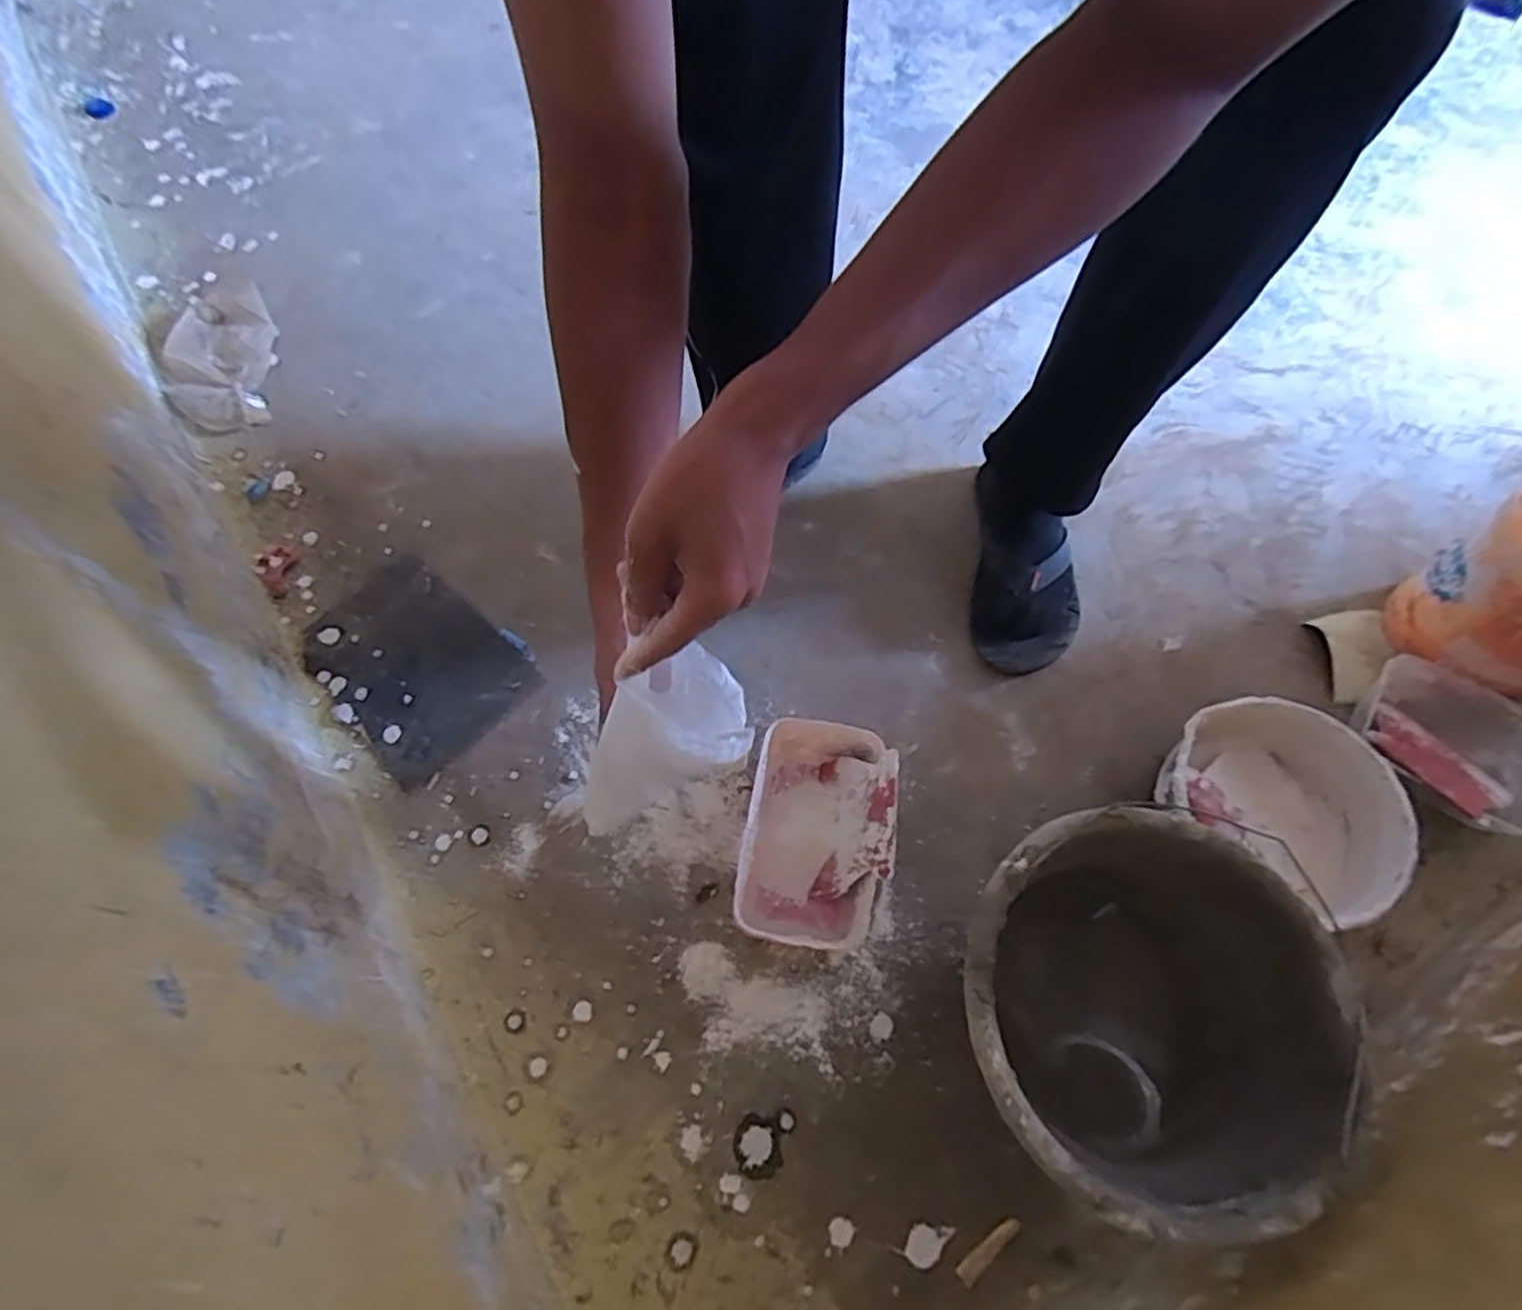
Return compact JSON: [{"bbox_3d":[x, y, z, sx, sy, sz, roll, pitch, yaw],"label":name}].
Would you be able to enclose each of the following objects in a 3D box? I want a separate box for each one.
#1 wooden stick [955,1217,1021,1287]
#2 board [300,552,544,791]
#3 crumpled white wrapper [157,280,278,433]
[{"bbox_3d":[0.172,0.449,0.548,0.058,0.004,0.014,-38,71,-16],"label":"wooden stick"},{"bbox_3d":[-0.363,0.006,0.749,0.231,0.008,0.161,39,71,16],"label":"board"},{"bbox_3d":[-0.678,-0.386,0.906,0.116,0.035,0.261,-16,66,-7],"label":"crumpled white wrapper"}]

